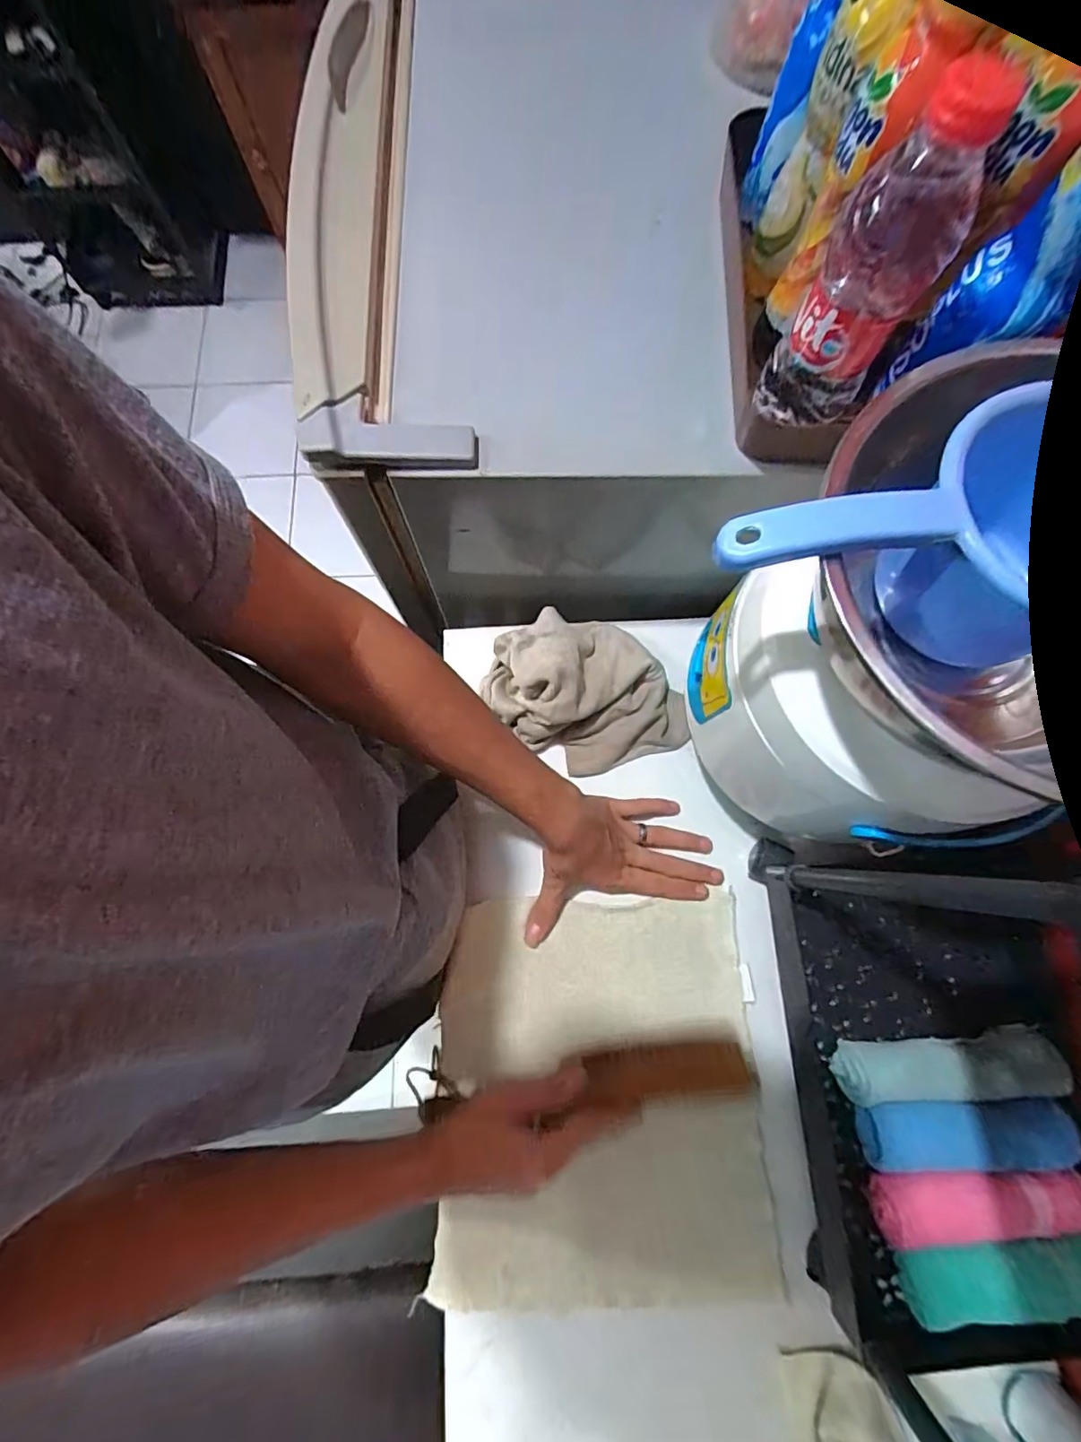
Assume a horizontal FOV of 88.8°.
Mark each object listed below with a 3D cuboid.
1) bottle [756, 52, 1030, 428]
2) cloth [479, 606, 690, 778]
[{"bbox_3d":[0.173,-0.232,0.296,0.056,0.158,0.048,29,79,7],"label":"bottle"},{"bbox_3d":[0.045,-0.023,0.507,0.175,0.073,0.133,39,80,9],"label":"cloth"}]

